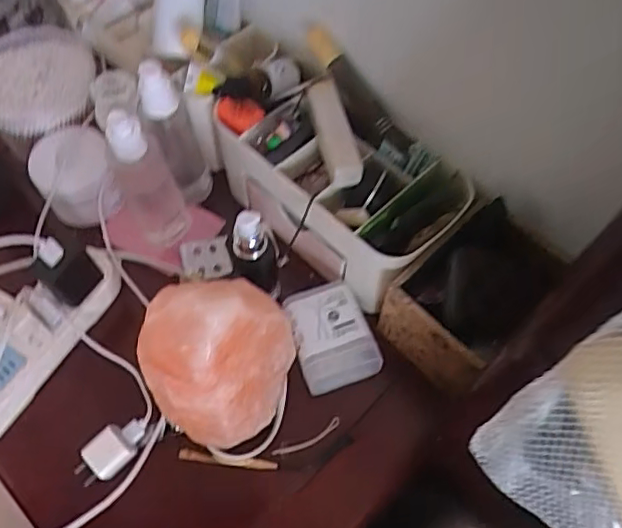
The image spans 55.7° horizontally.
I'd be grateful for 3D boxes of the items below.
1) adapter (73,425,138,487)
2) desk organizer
[{"bbox_3d":[-0.165,0.156,0.472,0.030,0.022,0.046,33,68,16],"label":"adapter"},{"bbox_3d":[0.011,-0.078,0.533,0.238,0.123,0.111,38,69,18],"label":"desk organizer"}]

